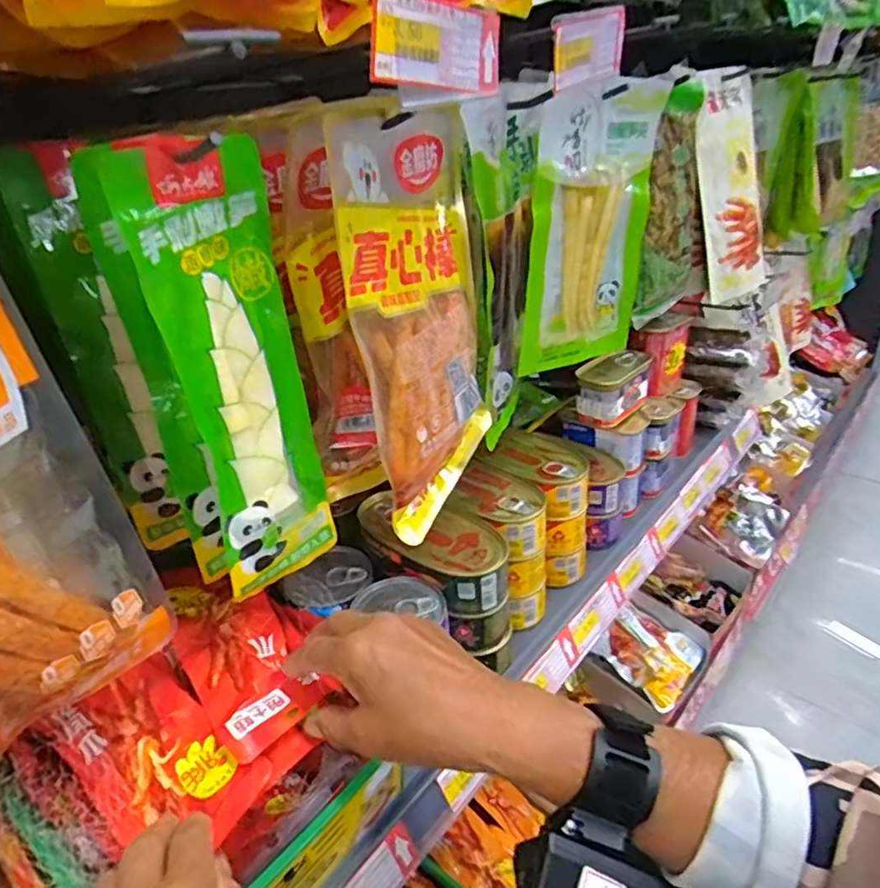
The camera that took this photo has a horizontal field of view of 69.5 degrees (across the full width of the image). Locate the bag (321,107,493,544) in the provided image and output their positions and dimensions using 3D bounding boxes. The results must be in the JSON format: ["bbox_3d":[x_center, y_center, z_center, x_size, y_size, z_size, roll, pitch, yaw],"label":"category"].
[{"bbox_3d":[-0.006,-0.089,0.430,0.039,0.245,0.164,8,32,20],"label":"bag"}]

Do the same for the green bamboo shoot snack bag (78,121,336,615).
[{"bbox_3d":[-0.113,-0.031,0.358,0.026,0.256,0.087,12,34,25],"label":"green bamboo shoot snack bag"}]

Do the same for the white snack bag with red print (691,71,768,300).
[{"bbox_3d":[0.363,-0.312,0.774,0.166,0.260,0.029,-33,29,-22],"label":"white snack bag with red print"}]

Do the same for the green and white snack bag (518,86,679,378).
[{"bbox_3d":[0.147,-0.197,0.600,0.160,0.251,0.021,-17,34,-27],"label":"green and white snack bag"}]

